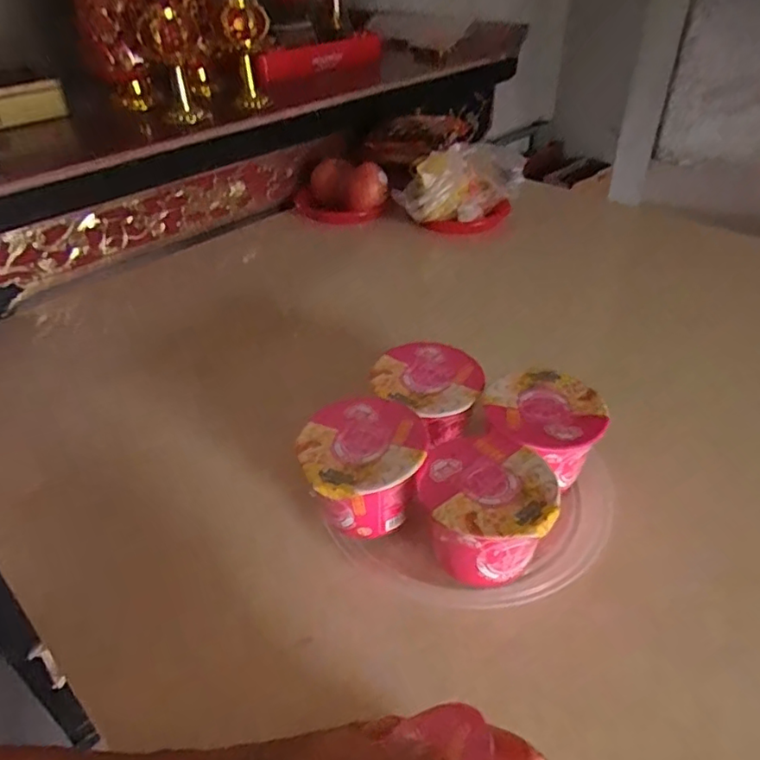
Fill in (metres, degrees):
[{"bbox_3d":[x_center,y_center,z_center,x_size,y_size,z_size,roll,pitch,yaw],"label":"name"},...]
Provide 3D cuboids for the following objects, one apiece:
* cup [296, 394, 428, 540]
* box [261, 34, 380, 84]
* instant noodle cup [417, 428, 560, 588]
[{"bbox_3d":[-0.013,0.067,0.458,0.092,0.065,0.097,-1,38,1],"label":"cup"},{"bbox_3d":[-0.106,-0.608,1.114,0.049,0.052,0.300,25,45,30],"label":"box"},{"bbox_3d":[0.076,0.098,0.432,0.092,0.066,0.098,-1,38,1],"label":"instant noodle cup"}]

